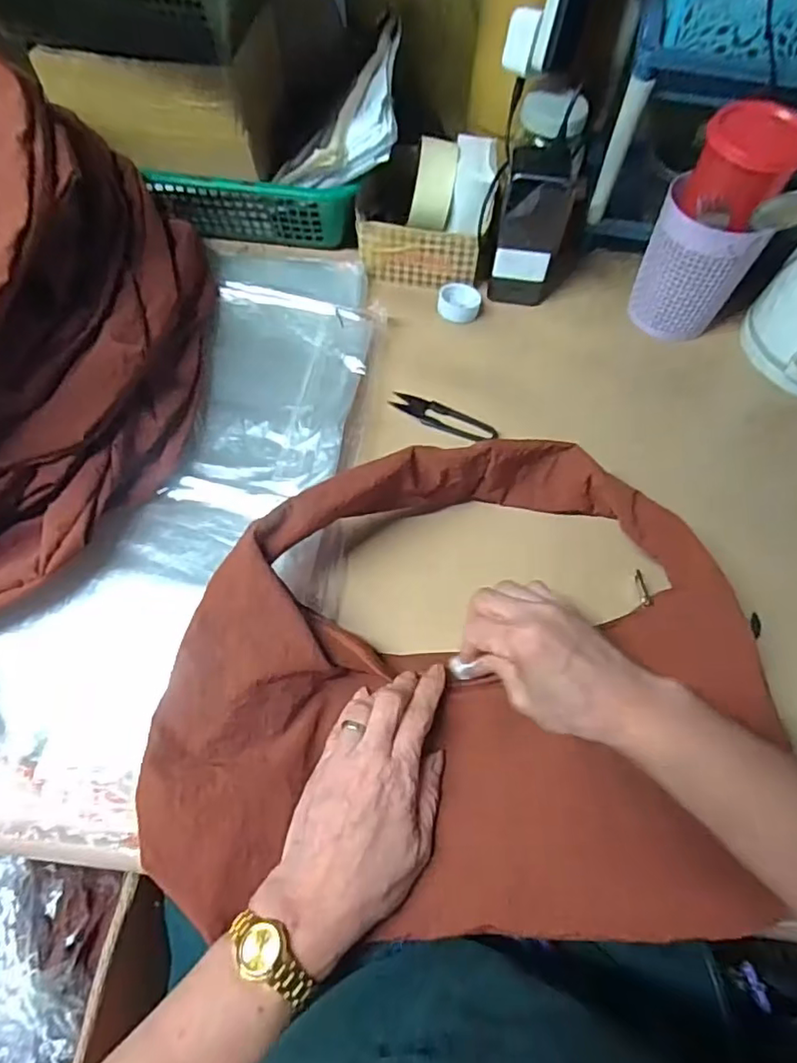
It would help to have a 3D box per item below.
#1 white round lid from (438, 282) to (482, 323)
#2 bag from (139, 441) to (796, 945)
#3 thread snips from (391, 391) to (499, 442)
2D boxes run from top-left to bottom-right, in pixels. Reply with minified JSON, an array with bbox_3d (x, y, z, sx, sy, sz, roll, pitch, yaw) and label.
[{"bbox_3d":[0.060,-0.229,0.576,0.042,0.016,0.045,1,62,-2],"label":"white round lid"},{"bbox_3d":[0.044,0.080,0.378,0.370,0.078,0.306,1,60,-3],"label":"bag"},{"bbox_3d":[0.041,-0.102,0.517,0.097,0.005,0.028,22,64,9],"label":"thread snips"}]

